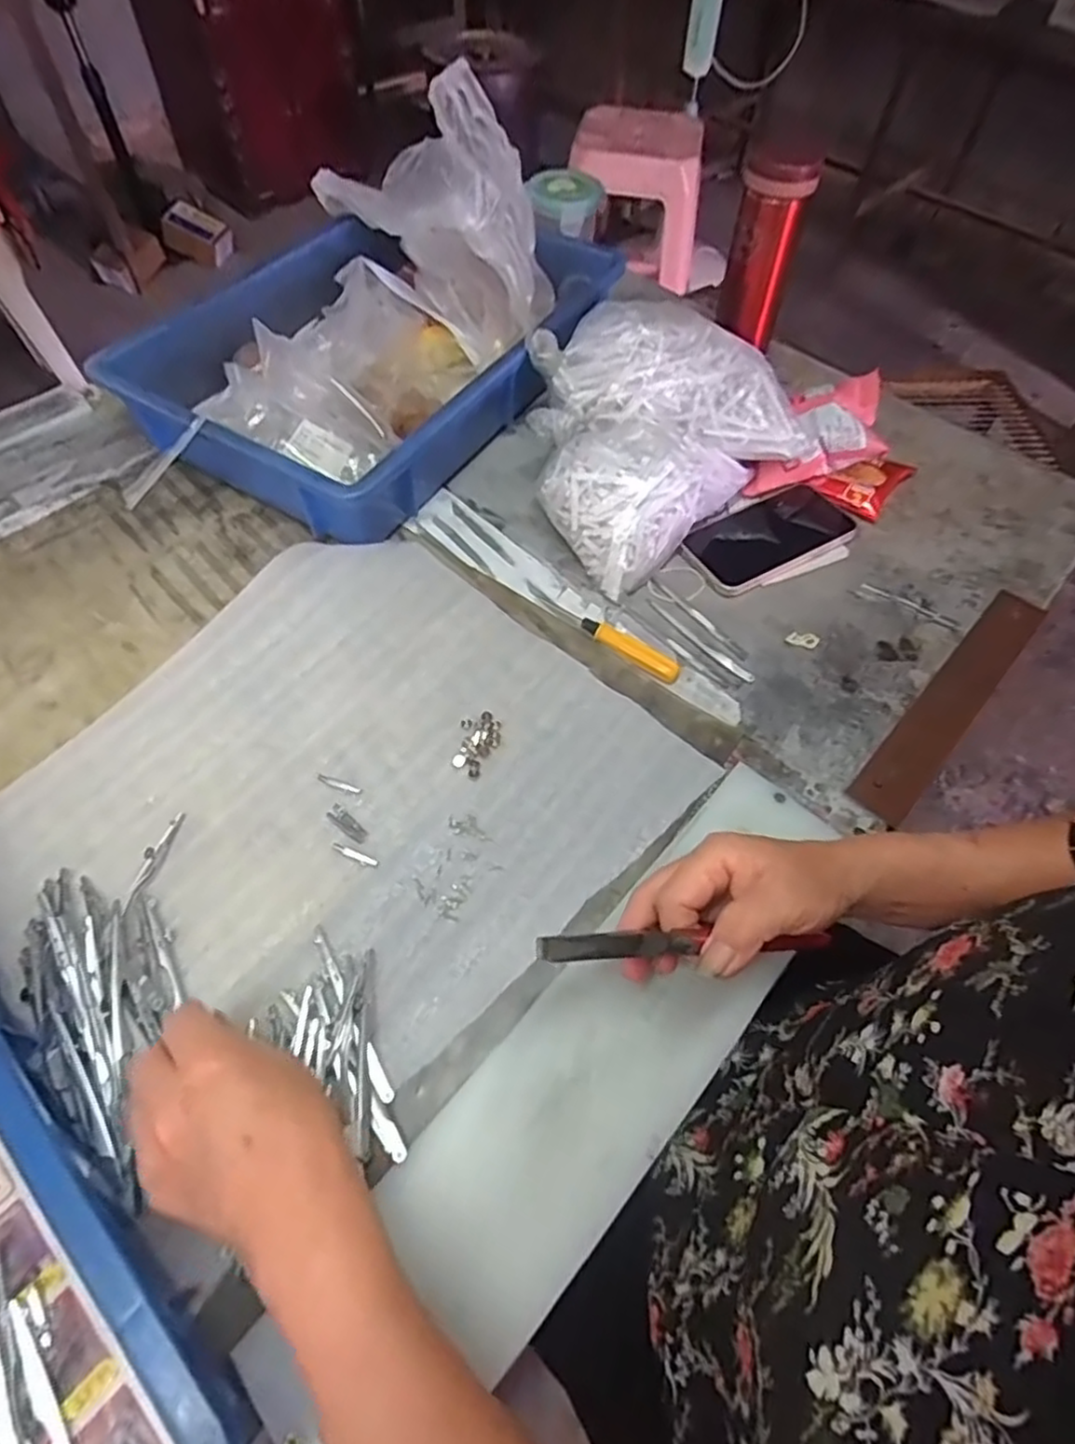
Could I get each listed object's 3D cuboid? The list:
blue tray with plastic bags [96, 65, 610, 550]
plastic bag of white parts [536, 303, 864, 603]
[{"bbox_3d":[-0.139,-0.368,0.600,0.268,0.209,0.413,31,62,16],"label":"blue tray with plastic bags"},{"bbox_3d":[0.105,-0.256,0.579,0.246,0.106,0.227,-30,64,-19],"label":"plastic bag of white parts"}]

